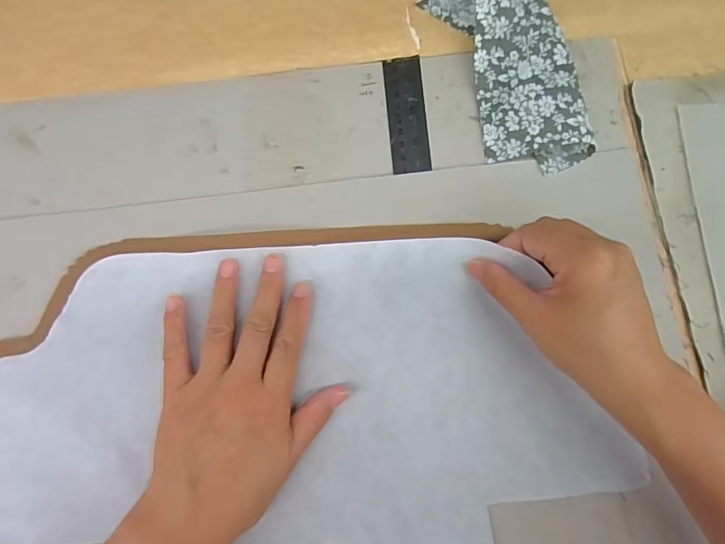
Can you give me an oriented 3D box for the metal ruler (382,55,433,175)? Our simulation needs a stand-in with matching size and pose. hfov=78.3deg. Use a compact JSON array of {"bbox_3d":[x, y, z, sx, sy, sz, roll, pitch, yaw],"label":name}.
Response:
[{"bbox_3d":[0.034,-0.118,0.331,0.029,0.004,0.089,-4,82,-5],"label":"metal ruler"}]

